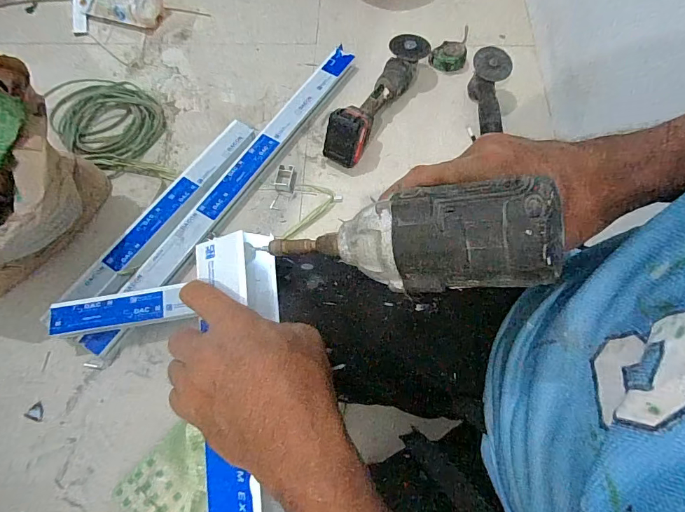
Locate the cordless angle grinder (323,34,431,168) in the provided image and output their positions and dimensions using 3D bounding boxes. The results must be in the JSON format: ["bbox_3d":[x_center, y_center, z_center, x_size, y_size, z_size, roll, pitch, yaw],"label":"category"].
[{"bbox_3d":[0.085,-0.383,0.940,0.086,0.115,0.387,30,70,13],"label":"cordless angle grinder"}]

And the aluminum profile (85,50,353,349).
[{"bbox_3d":[-0.210,-0.210,0.906,0.080,0.048,0.823,29,70,11],"label":"aluminum profile"}]

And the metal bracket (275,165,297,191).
[{"bbox_3d":[-0.130,-0.179,0.903,0.044,0.013,0.064,7,67,4],"label":"metal bracket"}]

